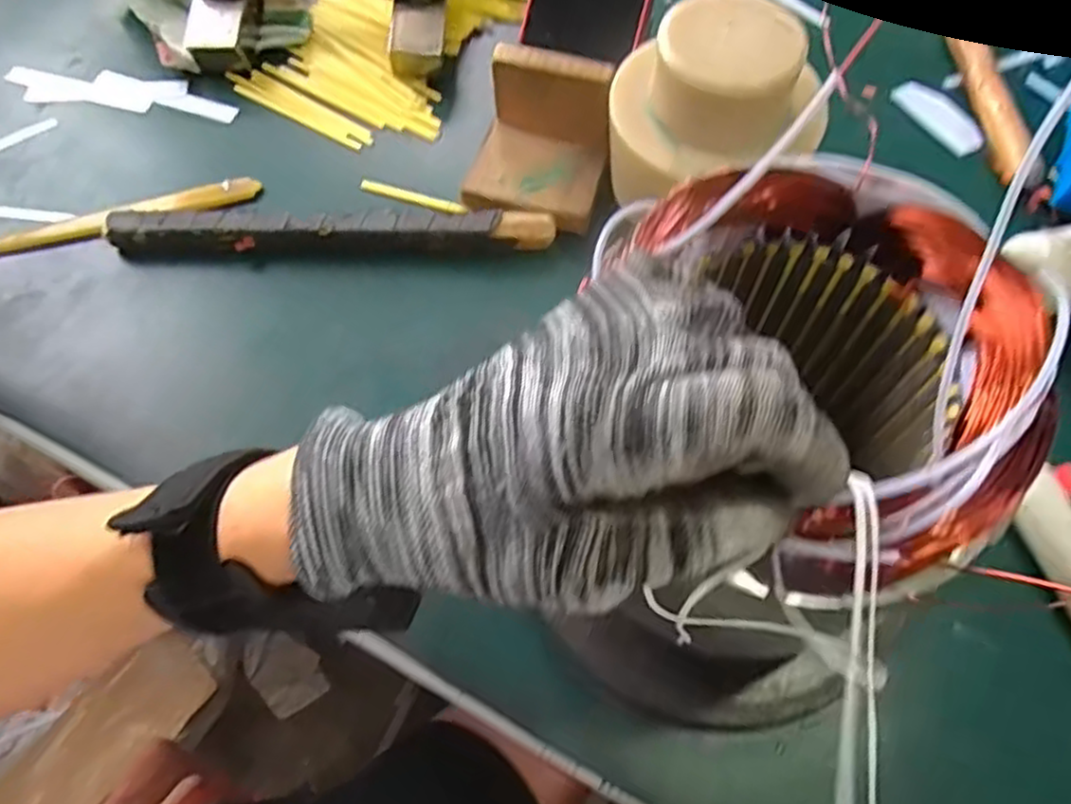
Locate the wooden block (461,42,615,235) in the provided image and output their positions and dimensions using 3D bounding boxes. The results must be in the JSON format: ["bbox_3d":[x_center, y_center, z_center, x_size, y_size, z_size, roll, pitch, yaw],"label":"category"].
[{"bbox_3d":[0.001,-0.162,0.453,0.081,0.066,0.087,14,63,7],"label":"wooden block"}]

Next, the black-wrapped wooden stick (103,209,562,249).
[{"bbox_3d":[-0.123,-0.103,0.446,0.264,0.020,0.024,0,62,0],"label":"black-wrapped wooden stick"}]

